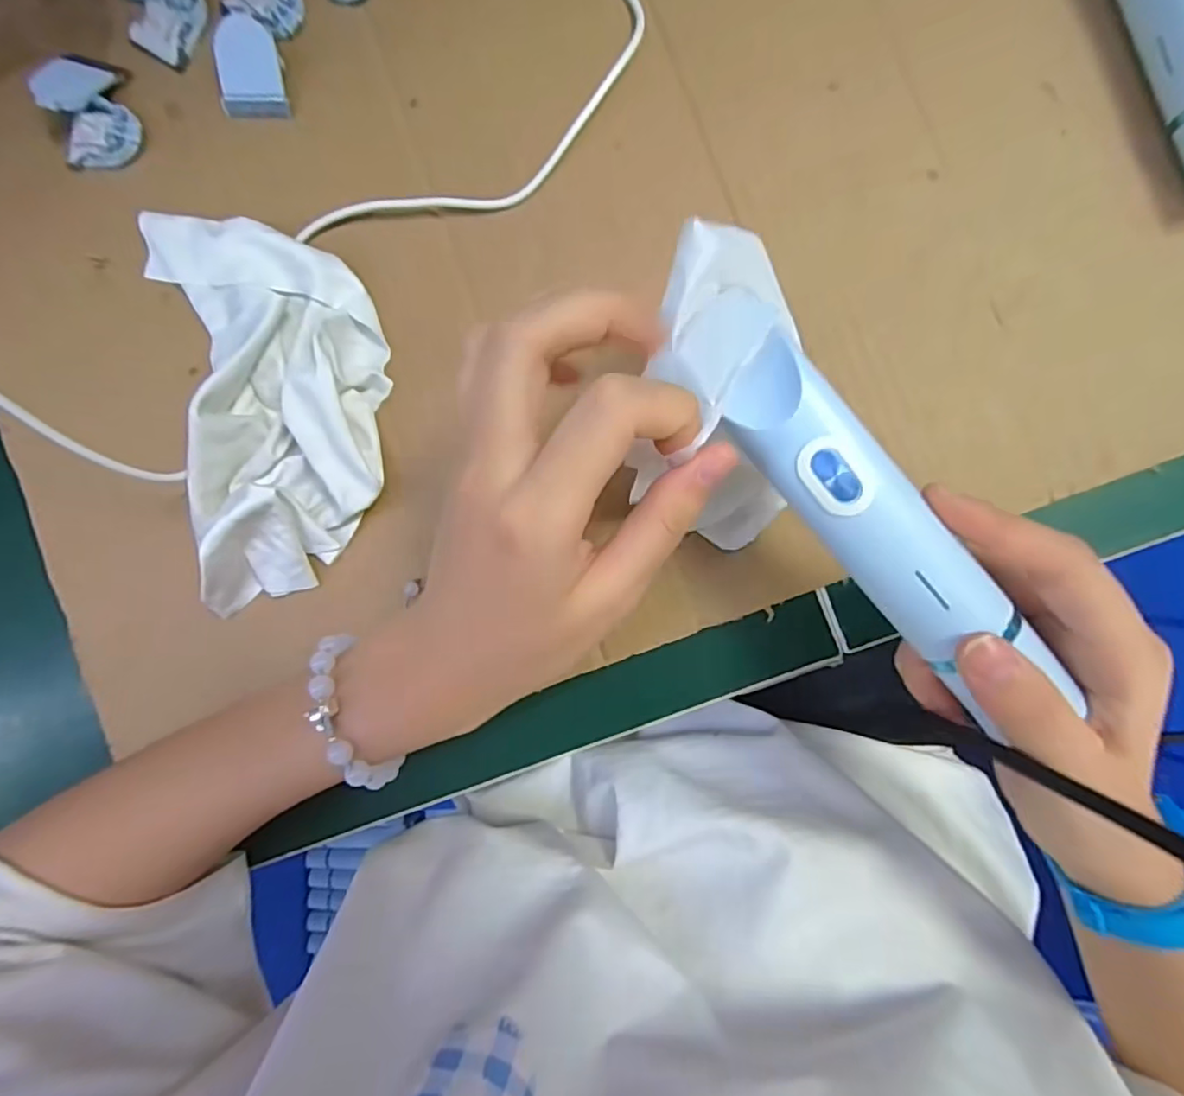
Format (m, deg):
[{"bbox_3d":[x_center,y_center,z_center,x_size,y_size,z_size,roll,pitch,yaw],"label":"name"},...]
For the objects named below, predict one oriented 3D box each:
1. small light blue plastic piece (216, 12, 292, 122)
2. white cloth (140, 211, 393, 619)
[{"bbox_3d":[-0.152,-0.215,0.272,0.028,0.013,0.040,0,89,3],"label":"small light blue plastic piece"},{"bbox_3d":[-0.136,-0.069,0.257,0.092,0.034,0.169,-14,88,2],"label":"white cloth"}]

